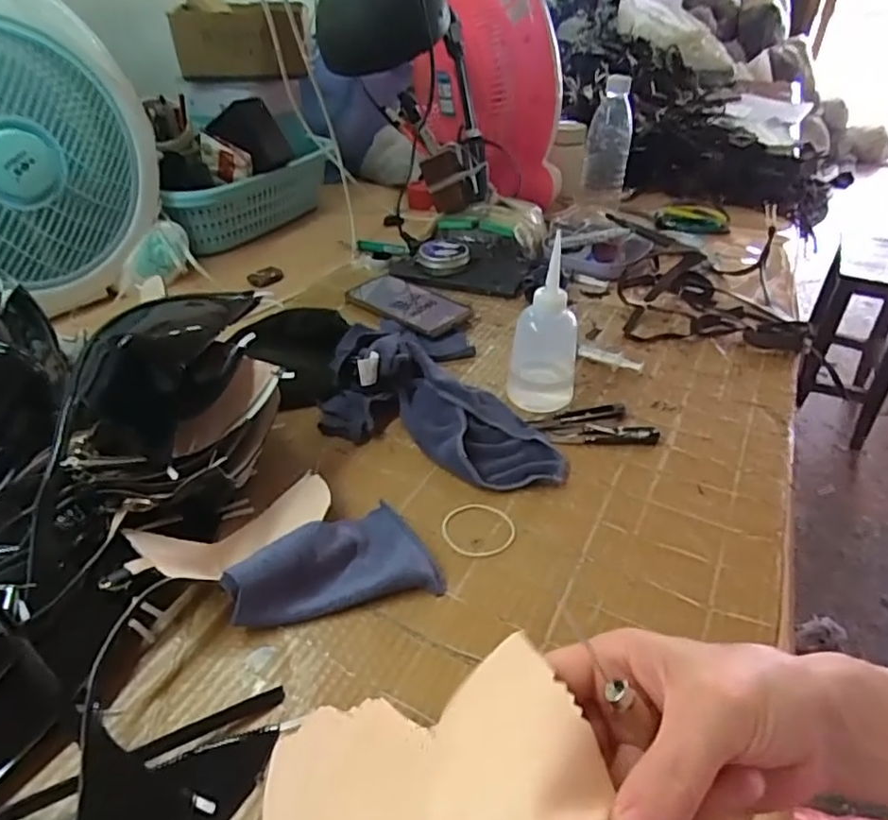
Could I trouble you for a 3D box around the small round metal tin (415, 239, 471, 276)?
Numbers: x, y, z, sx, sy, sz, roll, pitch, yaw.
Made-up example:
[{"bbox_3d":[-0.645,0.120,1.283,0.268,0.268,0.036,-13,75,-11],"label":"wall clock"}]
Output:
[{"bbox_3d":[-0.001,-0.207,0.838,0.072,0.026,0.060,-6,38,-6],"label":"small round metal tin"}]

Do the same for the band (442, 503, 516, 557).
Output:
[{"bbox_3d":[0.027,0.094,0.495,0.058,0.004,0.055,-1,37,1],"label":"band"}]

